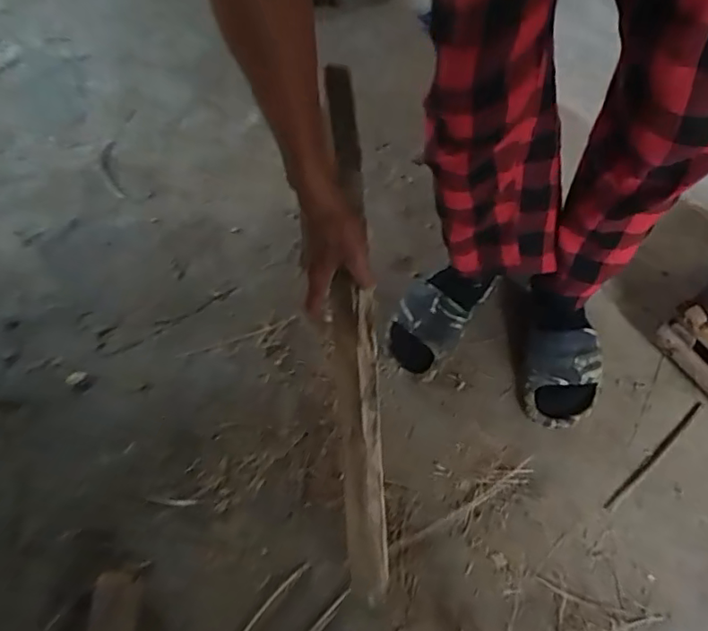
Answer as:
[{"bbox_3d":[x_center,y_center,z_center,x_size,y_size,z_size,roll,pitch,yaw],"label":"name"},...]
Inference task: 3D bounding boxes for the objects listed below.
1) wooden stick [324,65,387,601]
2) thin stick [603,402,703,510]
[{"bbox_3d":[0.002,0.056,0.685,0.051,0.030,0.652,-3,102,0],"label":"wooden stick"},{"bbox_3d":[0.474,0.220,0.886,0.239,0.010,0.014,-39,65,-16],"label":"thin stick"}]

